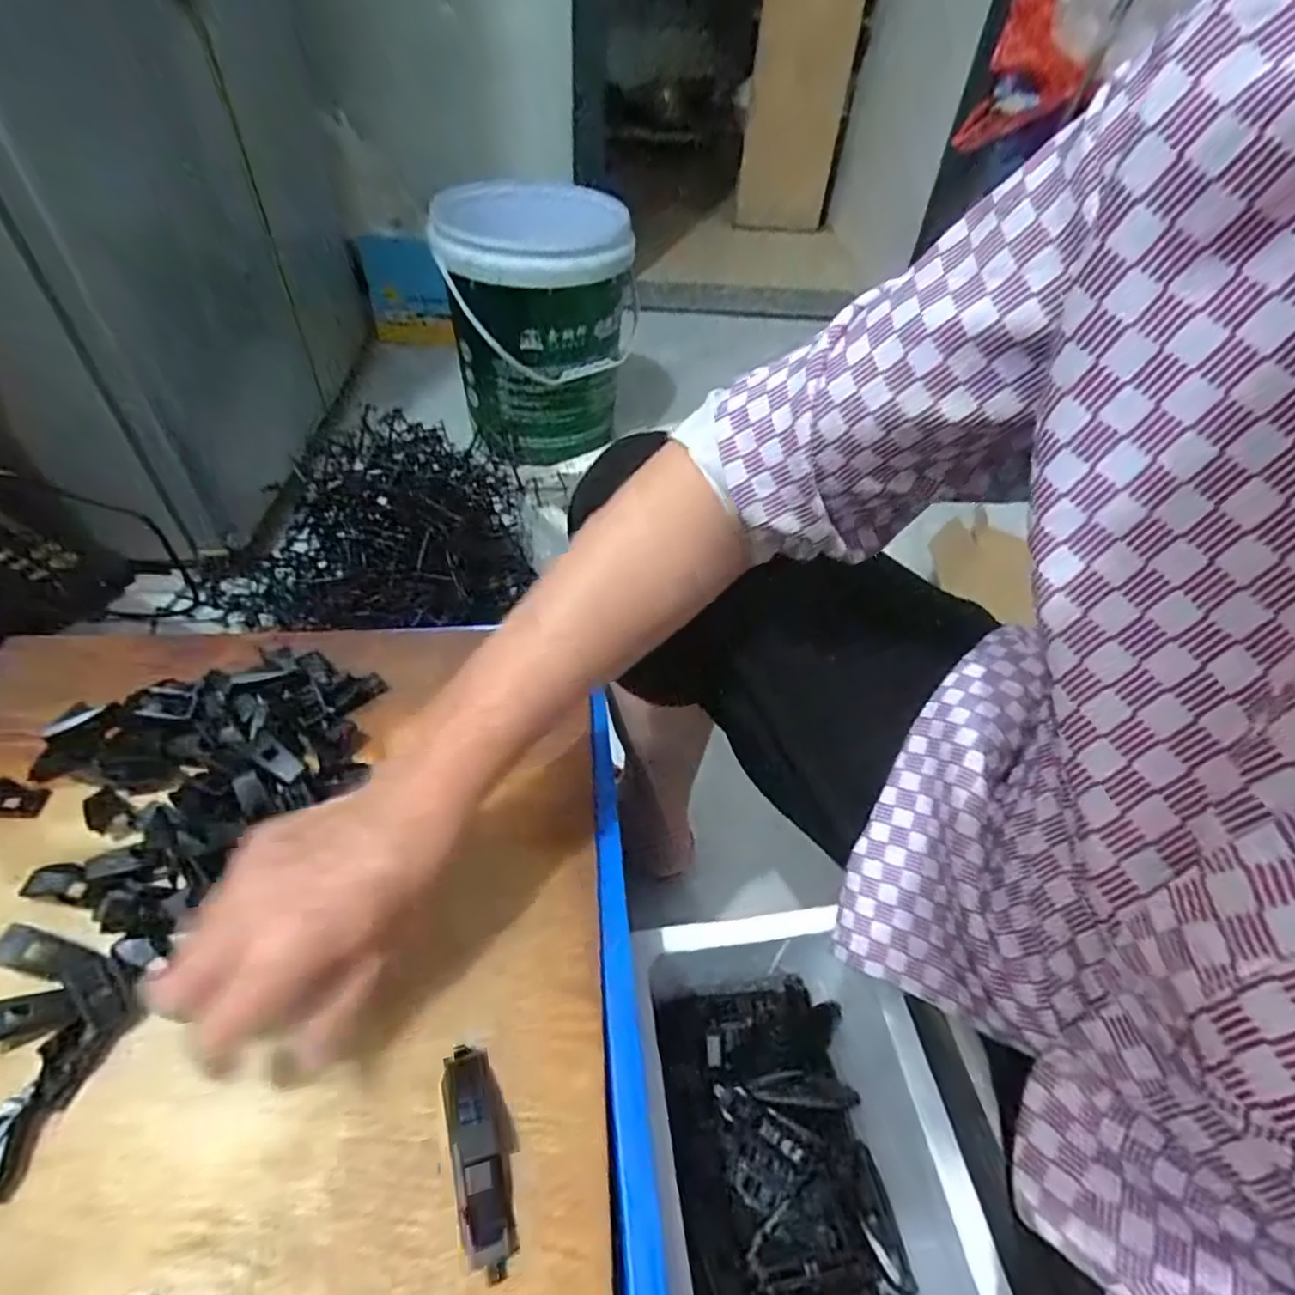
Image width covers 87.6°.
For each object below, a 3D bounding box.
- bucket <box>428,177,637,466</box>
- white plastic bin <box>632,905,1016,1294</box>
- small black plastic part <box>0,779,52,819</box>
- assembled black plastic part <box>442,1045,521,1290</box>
[{"bbox_3d":[-0.203,-0.556,1.147,0.264,0.341,0.299,-13,51,-15],"label":"bucket"},{"bbox_3d":[0.105,0.352,0.435,0.167,0.139,0.301,-2,49,-6],"label":"white plastic bin"},{"bbox_3d":[-0.367,0.086,0.383,0.042,0.012,0.019,-2,49,-5],"label":"small black plastic part"},{"bbox_3d":[-0.071,0.216,0.290,0.026,0.017,0.081,-12,51,-14],"label":"assembled black plastic part"}]

